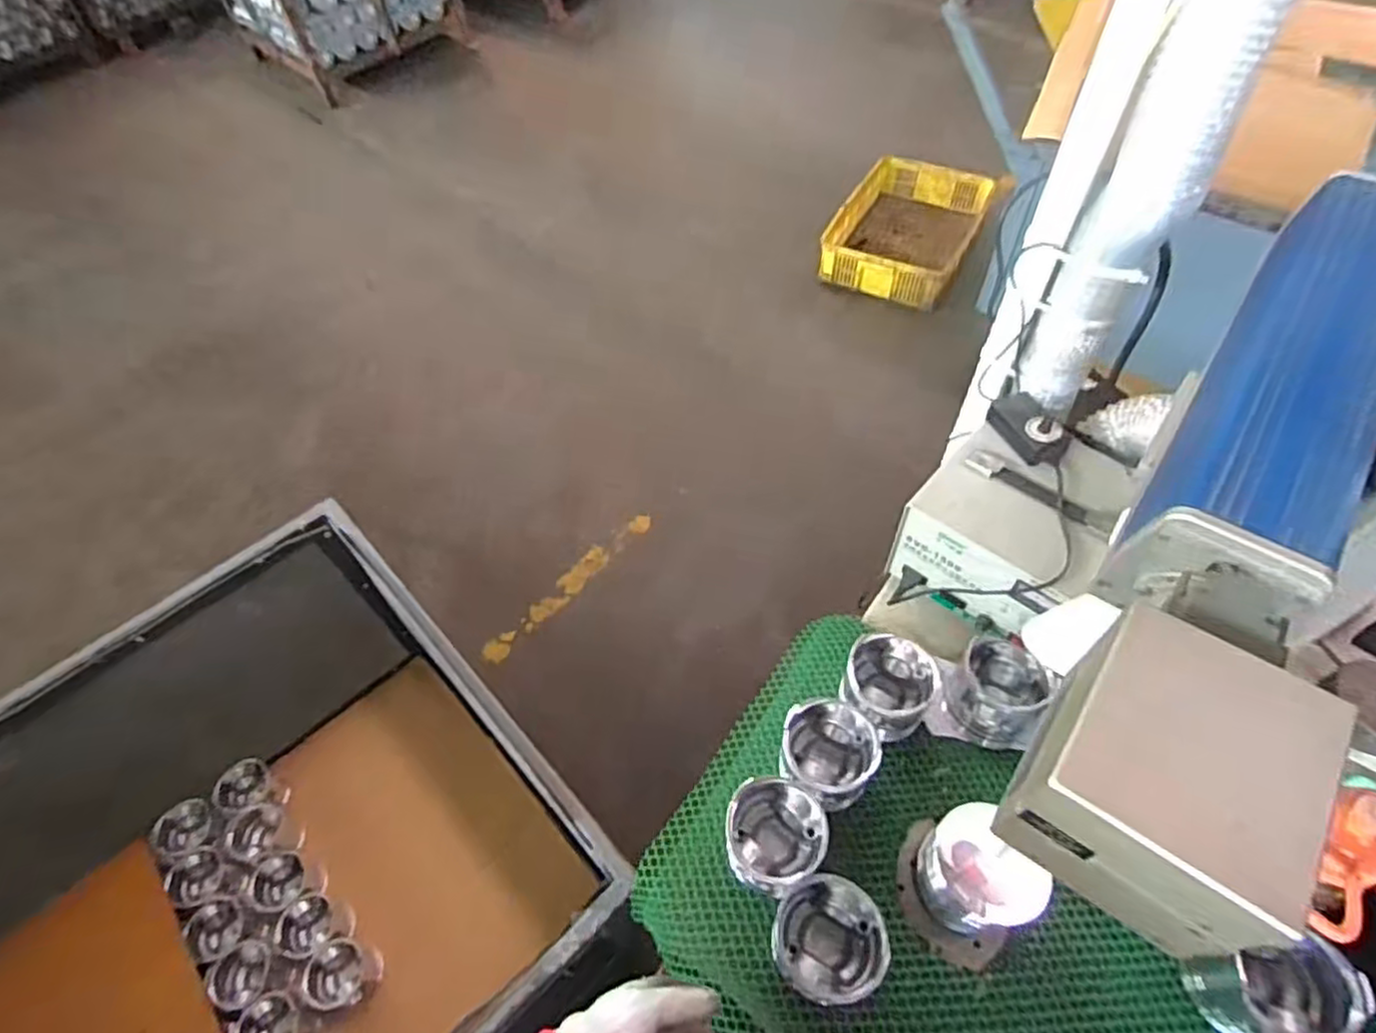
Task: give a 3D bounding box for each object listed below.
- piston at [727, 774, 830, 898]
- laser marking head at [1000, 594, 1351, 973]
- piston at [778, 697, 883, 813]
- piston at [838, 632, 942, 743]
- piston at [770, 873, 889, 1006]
[{"bbox_3d":[0.082,0.301,0.648,0.087,0.080,0.089,-1,55,2],"label":"piston"},{"bbox_3d":[0.228,0.120,0.329,0.103,0.101,0.124,34,63,23],"label":"laser marking head"},{"bbox_3d":[0.138,0.238,0.684,0.089,0.079,0.092,-1,55,2],"label":"piston"},{"bbox_3d":[0.208,0.180,0.724,0.091,0.076,0.089,-1,55,2],"label":"piston"},{"bbox_3d":[0.118,0.359,0.583,0.093,0.078,0.091,7,55,8],"label":"piston"}]

